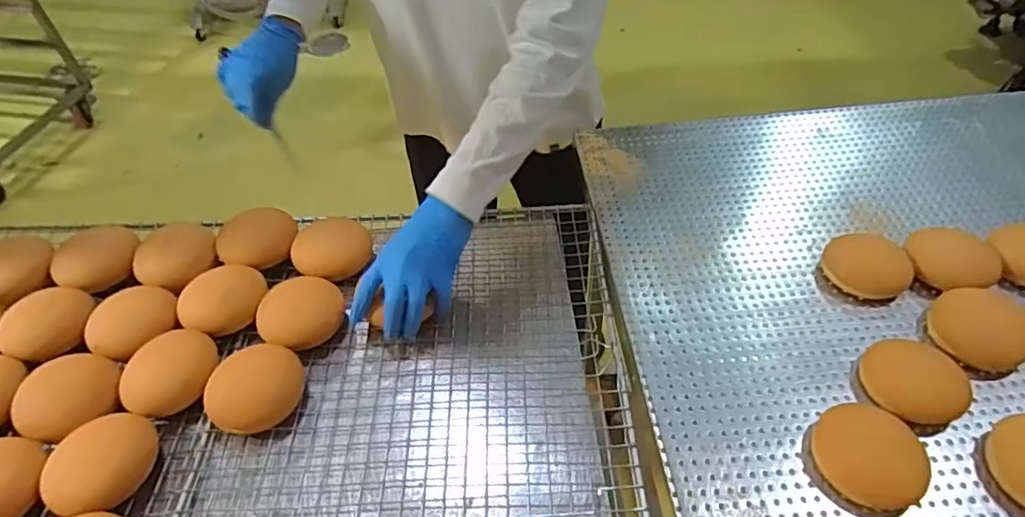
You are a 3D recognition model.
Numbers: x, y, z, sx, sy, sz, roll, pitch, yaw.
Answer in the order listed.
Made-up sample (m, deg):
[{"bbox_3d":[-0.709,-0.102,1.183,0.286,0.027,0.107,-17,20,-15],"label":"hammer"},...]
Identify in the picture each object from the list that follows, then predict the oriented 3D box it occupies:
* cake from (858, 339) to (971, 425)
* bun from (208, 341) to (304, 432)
[{"bbox_3d":[0.430,0.126,0.618,0.099,0.023,0.098,0,47,0],"label":"cake"},{"bbox_3d":[-0.270,0.138,0.611,0.092,0.046,0.082,-13,48,-12],"label":"bun"}]

